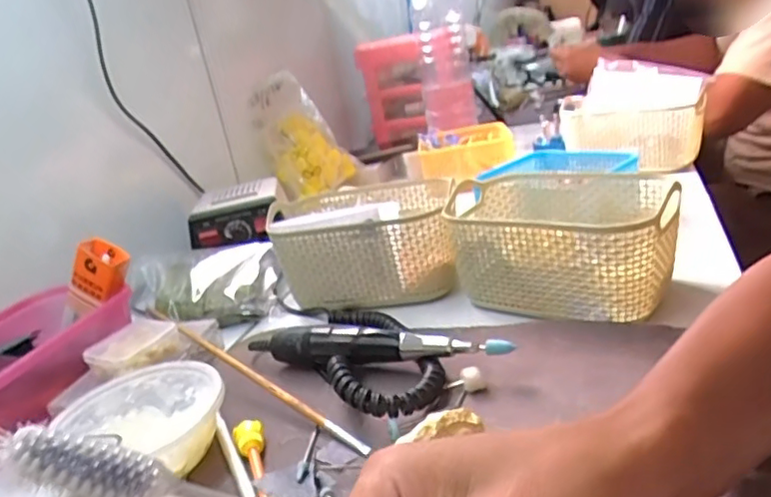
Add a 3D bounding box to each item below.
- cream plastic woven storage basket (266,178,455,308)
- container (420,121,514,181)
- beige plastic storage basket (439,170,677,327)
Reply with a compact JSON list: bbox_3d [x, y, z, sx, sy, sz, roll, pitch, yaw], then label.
[{"bbox_3d":[-0.021,-0.008,0.558,0.168,0.079,0.129,-7,20,11],"label":"cream plastic woven storage basket"},{"bbox_3d":[0.121,-0.145,0.886,0.139,0.053,0.126,-9,20,5],"label":"container"},{"bbox_3d":[0.138,-0.003,0.472,0.169,0.079,0.125,4,24,35],"label":"beige plastic storage basket"}]

